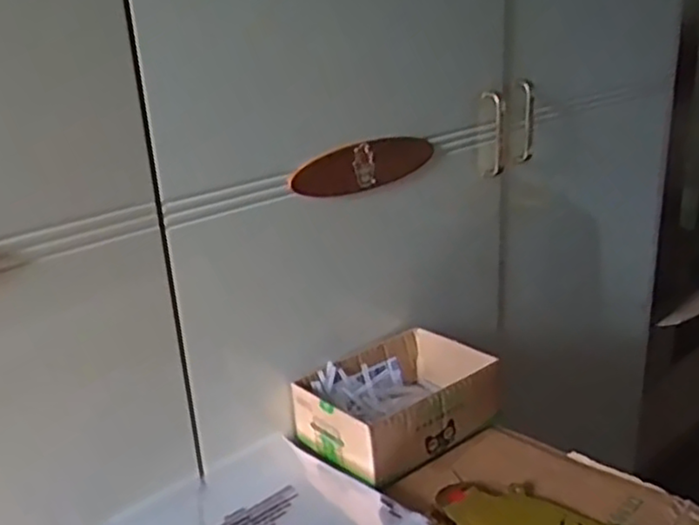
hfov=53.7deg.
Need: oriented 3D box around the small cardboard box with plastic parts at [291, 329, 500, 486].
[{"bbox_3d":[0.051,0.143,0.715,0.182,0.068,0.135,-20,26,-37],"label":"small cardboard box with plastic parts"}]

